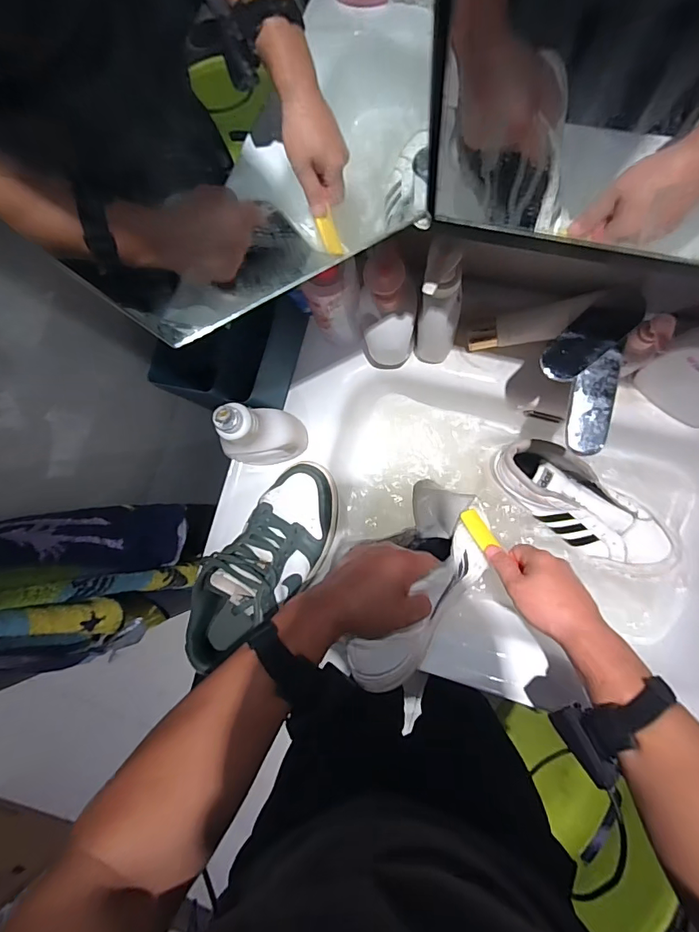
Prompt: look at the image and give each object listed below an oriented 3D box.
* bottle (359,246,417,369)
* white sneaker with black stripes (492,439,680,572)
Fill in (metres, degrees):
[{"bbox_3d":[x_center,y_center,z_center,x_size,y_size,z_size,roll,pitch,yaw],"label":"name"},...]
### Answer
[{"bbox_3d":[0.046,-0.170,0.532,0.066,0.189,0.062,-1,84,8],"label":"bottle"},{"bbox_3d":[0.324,0.057,0.615,0.263,0.083,0.094,34,90,10],"label":"white sneaker with black stripes"}]

